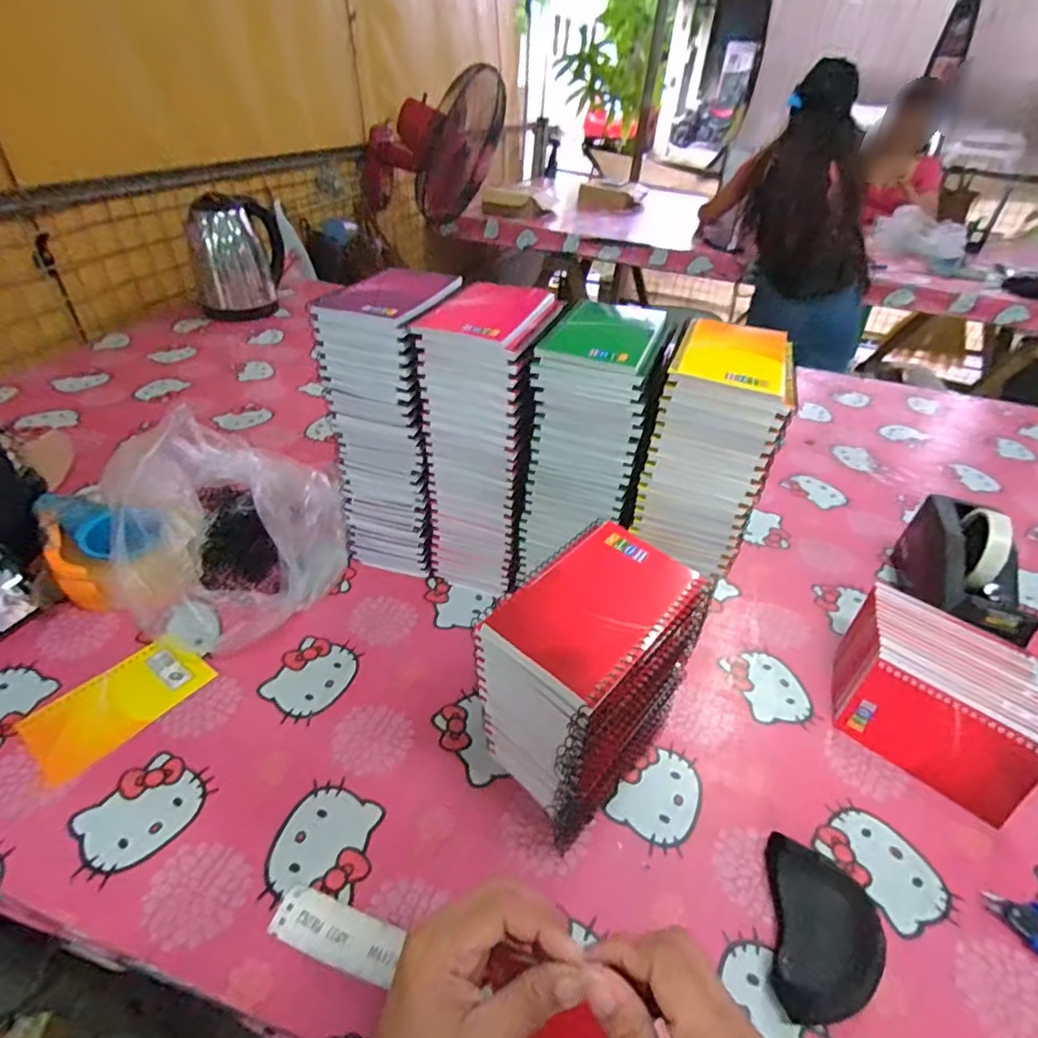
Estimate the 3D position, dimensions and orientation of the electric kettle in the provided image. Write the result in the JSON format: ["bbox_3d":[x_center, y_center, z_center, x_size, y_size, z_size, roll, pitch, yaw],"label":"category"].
[{"bbox_3d":[-0.596,-0.564,1.177,0.149,0.212,0.172,0,40,-6],"label":"electric kettle"}]

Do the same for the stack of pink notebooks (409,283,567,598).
[{"bbox_3d":[-0.029,-0.070,0.563,0.105,0.299,0.130,14,41,11],"label":"stack of pink notebooks"}]

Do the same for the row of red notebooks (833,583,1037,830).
[{"bbox_3d":[0.376,0.156,0.500,0.149,0.076,0.148,27,45,25],"label":"row of red notebooks"}]

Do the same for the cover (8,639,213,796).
[{"bbox_3d":[-0.350,0.161,0.484,0.077,0.007,0.132,30,47,25],"label":"cover"}]

